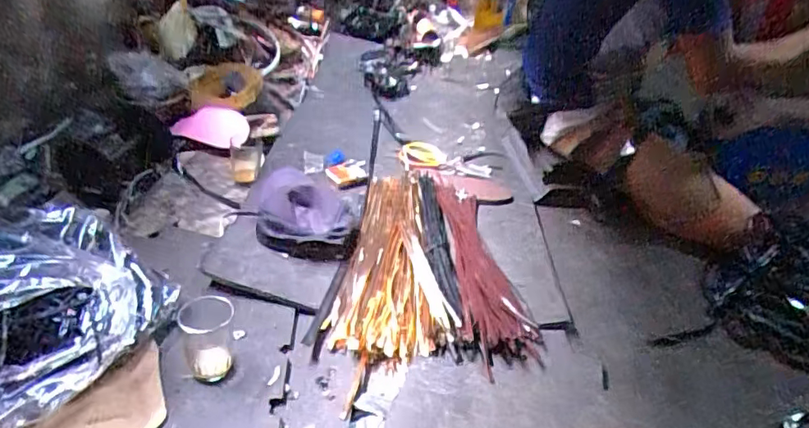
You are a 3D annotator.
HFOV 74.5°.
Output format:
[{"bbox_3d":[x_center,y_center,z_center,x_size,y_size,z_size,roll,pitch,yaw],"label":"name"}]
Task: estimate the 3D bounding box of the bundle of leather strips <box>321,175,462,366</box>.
[{"bbox_3d":[-0.001,0.066,0.987,0.198,0.046,0.547,8,33,3],"label":"bundle of leather strips"}]

